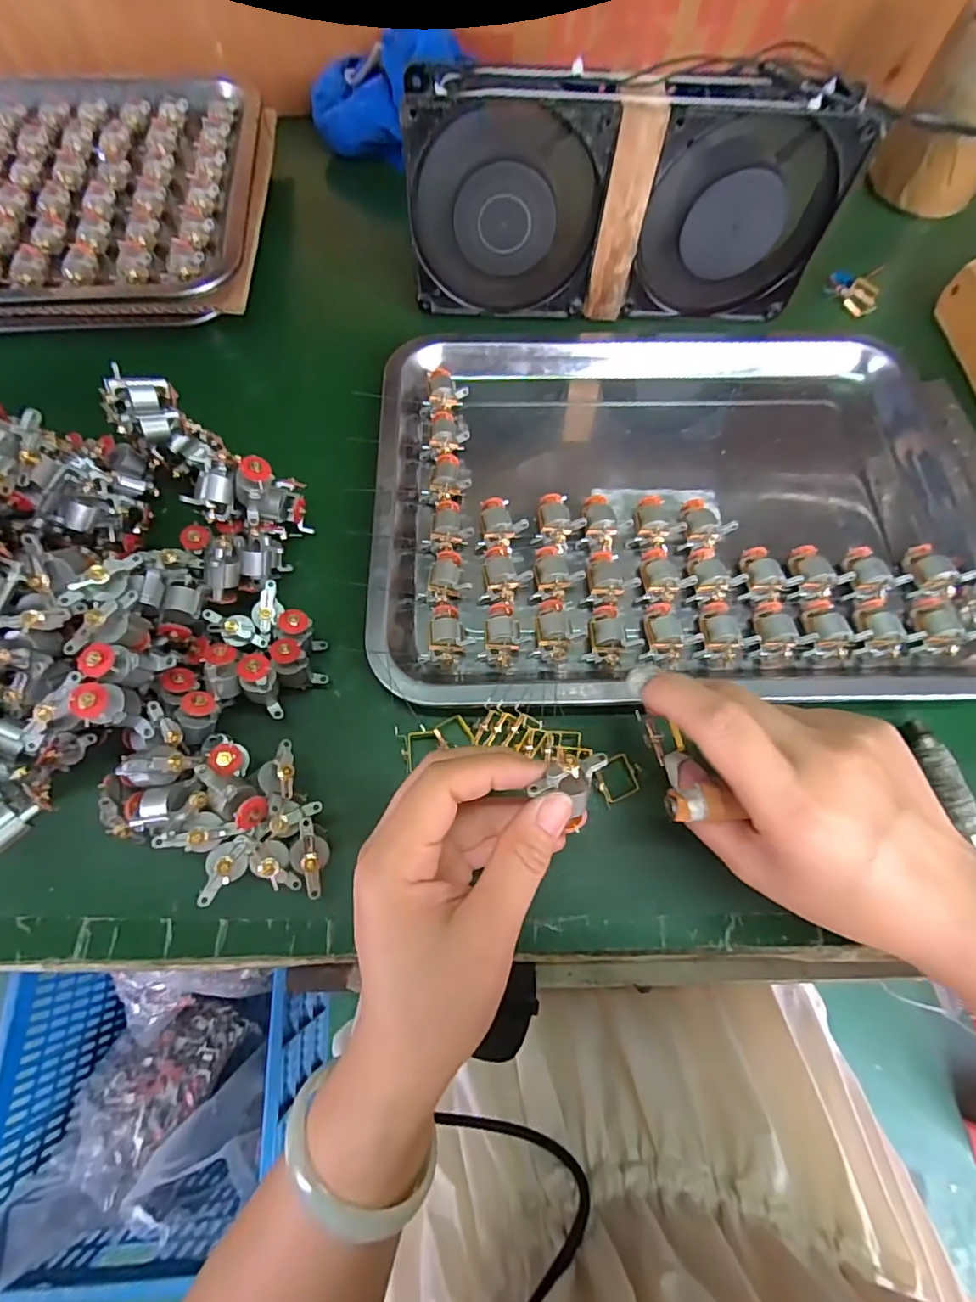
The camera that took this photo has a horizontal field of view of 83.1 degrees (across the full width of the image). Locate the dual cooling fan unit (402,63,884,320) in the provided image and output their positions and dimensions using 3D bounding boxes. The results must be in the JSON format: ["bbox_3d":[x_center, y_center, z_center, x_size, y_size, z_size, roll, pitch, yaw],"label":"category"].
[{"bbox_3d":[0.085,-0.285,0.349,0.267,0.123,0.047,-3,68,-1],"label":"dual cooling fan unit"}]

